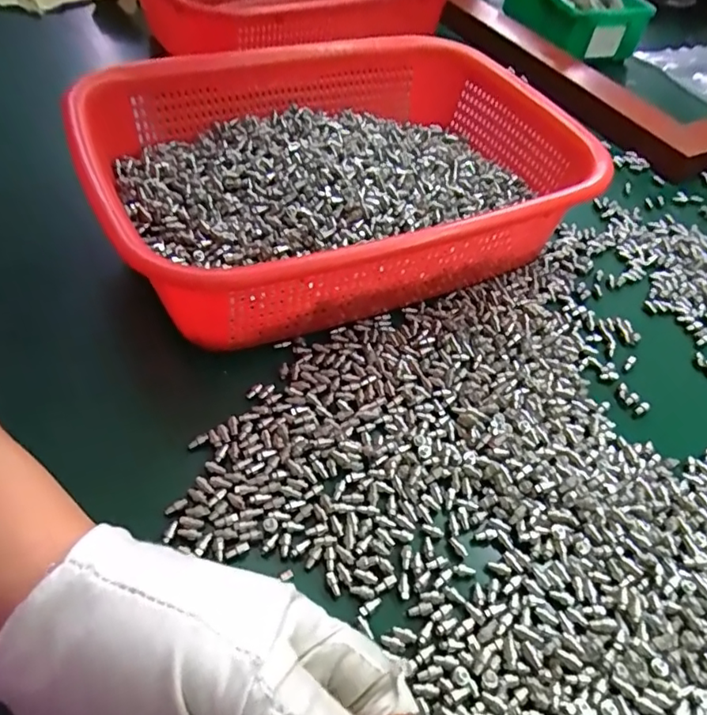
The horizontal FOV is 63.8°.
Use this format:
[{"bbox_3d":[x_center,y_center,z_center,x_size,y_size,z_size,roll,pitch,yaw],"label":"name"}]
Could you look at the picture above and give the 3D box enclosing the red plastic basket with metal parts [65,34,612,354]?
[{"bbox_3d":[-0.005,-0.116,0.358,0.270,0.073,0.216,-18,54,-20],"label":"red plastic basket with metal parts"}]

